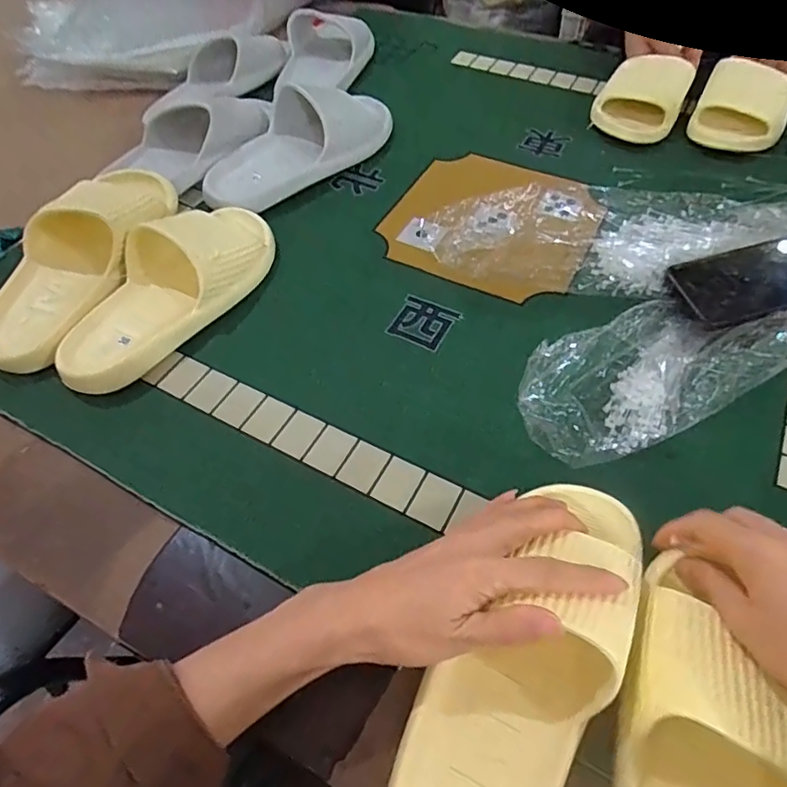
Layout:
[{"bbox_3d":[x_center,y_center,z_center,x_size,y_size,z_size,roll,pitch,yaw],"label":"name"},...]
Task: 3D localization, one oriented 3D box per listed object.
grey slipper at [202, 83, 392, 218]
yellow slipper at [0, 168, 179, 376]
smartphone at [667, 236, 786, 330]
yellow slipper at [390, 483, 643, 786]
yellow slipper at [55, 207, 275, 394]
[{"bbox_3d":[-0.112,-0.298,0.647,0.099,0.065,0.248,37,63,25],"label":"grey slipper"},{"bbox_3d":[-0.300,-0.135,0.516,0.086,0.059,0.240,17,57,14],"label":"yellow slipper"},{"bbox_3d":[0.342,-0.106,0.502,0.166,0.006,0.080,-15,60,-6],"label":"smartphone"},{"bbox_3d":[0.079,0.154,0.311,0.084,0.065,0.248,29,66,21],"label":"yellow slipper"},{"bbox_3d":[-0.210,-0.105,0.511,0.101,0.062,0.241,29,60,21],"label":"yellow slipper"}]

